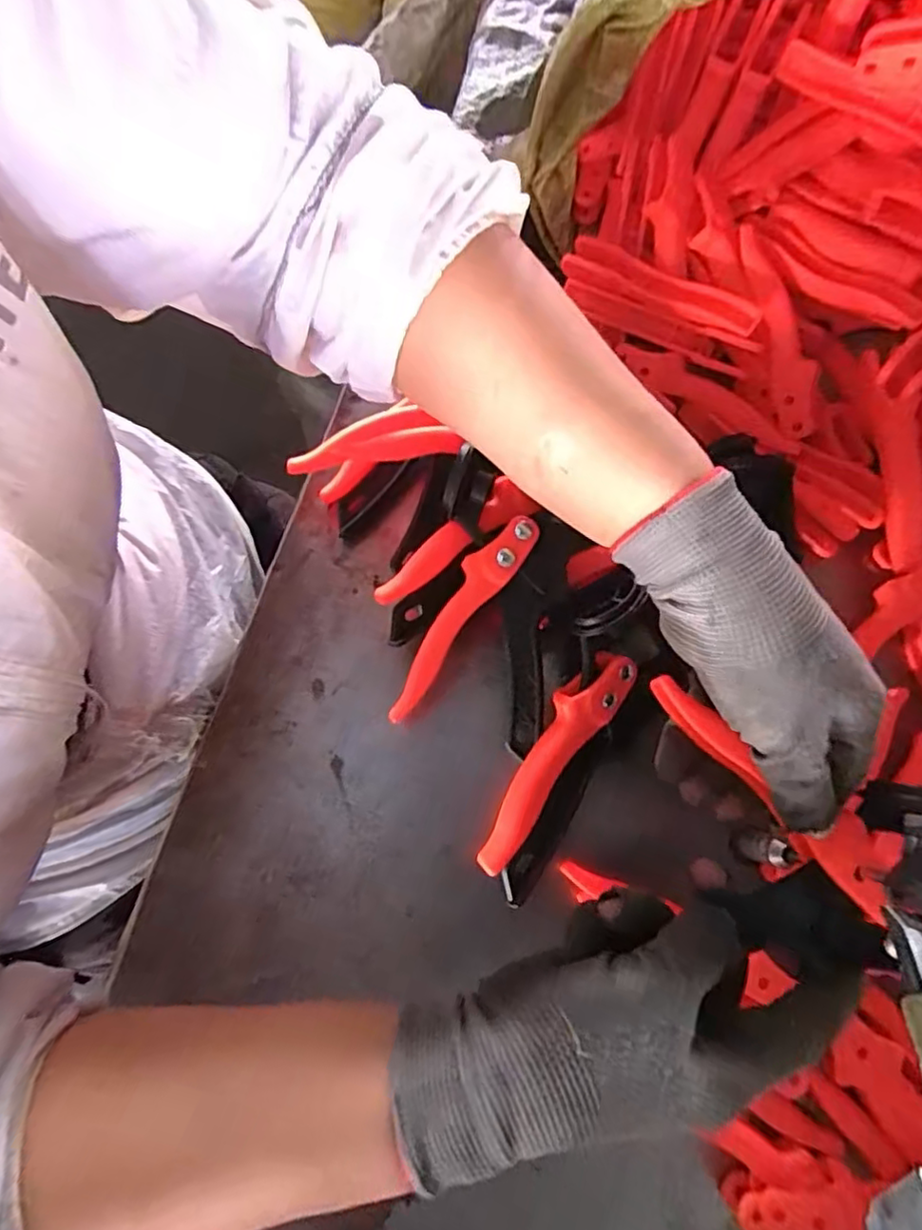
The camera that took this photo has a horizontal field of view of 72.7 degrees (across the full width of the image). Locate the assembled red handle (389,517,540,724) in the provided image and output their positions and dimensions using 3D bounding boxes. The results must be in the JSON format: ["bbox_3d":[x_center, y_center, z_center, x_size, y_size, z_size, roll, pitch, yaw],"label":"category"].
[{"bbox_3d":[-0.002,0.002,0.337,0.024,0.013,0.126,35,99,9],"label":"assembled red handle"}]

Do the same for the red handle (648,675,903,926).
[{"bbox_3d":[0.131,0.070,0.263,0.027,0.021,0.121,-44,76,-9],"label":"red handle"}]

